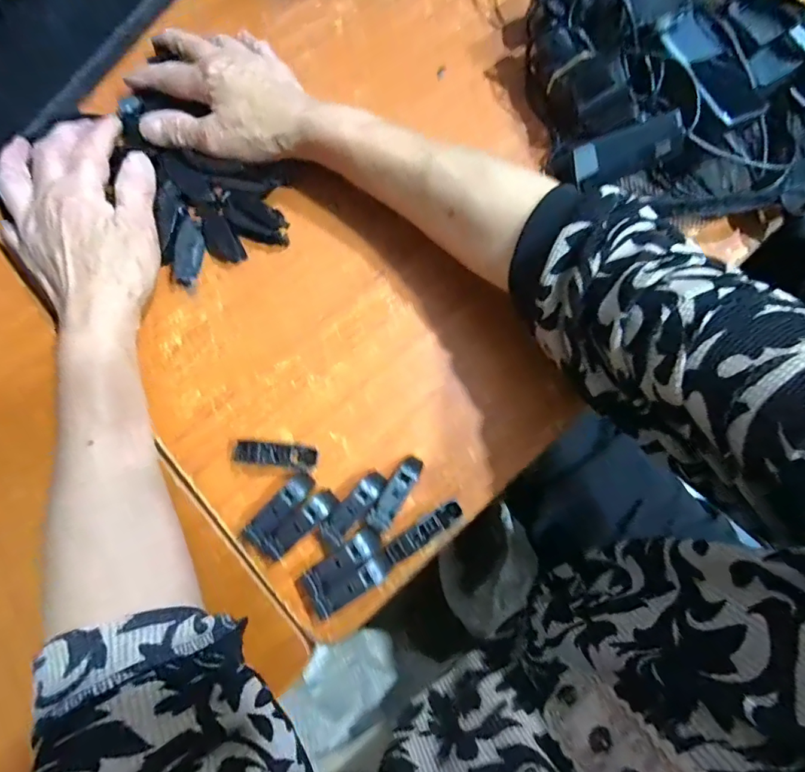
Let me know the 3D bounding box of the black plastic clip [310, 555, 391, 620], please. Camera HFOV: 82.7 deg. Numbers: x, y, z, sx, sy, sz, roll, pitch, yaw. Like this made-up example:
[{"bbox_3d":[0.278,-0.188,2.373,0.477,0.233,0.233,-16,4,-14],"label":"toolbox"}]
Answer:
[{"bbox_3d":[-0.032,0.130,0.299,0.053,0.015,0.016,-31,79,-7],"label":"black plastic clip"}]

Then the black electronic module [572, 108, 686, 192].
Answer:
[{"bbox_3d":[0.164,-0.170,0.331,0.073,0.021,0.028,-15,77,18],"label":"black electronic module"}]

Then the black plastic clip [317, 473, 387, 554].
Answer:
[{"bbox_3d":[-0.035,0.084,0.309,0.017,0.014,0.060,39,80,8],"label":"black plastic clip"}]

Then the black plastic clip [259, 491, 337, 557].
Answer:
[{"bbox_3d":[-0.068,0.092,0.306,0.055,0.014,0.017,-41,81,-9],"label":"black plastic clip"}]

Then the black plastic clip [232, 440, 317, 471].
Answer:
[{"bbox_3d":[-0.086,0.047,0.317,0.055,0.012,0.016,7,77,1],"label":"black plastic clip"}]

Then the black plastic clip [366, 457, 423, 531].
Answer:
[{"bbox_3d":[-0.004,0.070,0.308,0.015,0.009,0.055,31,65,6],"label":"black plastic clip"}]

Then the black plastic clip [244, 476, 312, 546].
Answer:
[{"bbox_3d":[-0.081,0.082,0.307,0.017,0.015,0.054,40,80,8],"label":"black plastic clip"}]

